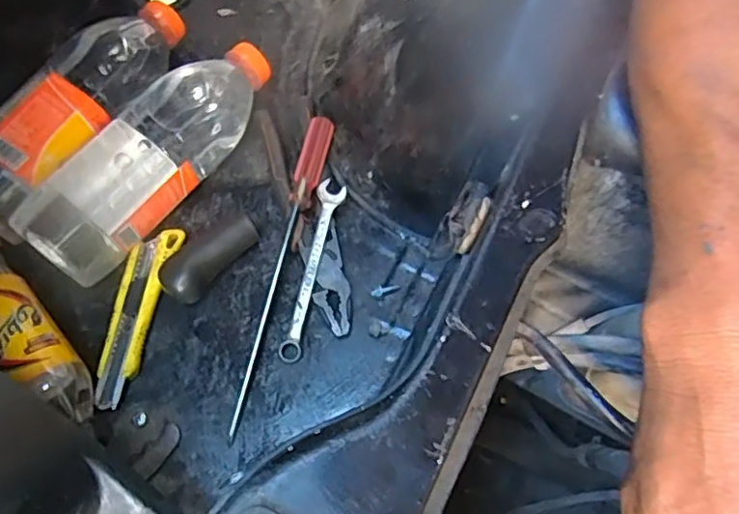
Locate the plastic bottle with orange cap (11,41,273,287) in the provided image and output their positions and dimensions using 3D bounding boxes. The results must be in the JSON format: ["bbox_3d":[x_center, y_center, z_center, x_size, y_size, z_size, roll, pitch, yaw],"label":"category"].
[{"bbox_3d":[-0.186,-0.092,0.548,0.076,0.064,0.252,33,70,11],"label":"plastic bottle with orange cap"}]

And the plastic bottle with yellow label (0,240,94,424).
[{"bbox_3d":[-0.279,0.051,0.485,0.053,0.048,0.182,-40,74,-16],"label":"plastic bottle with yellow label"}]

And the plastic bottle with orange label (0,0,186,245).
[{"bbox_3d":[-0.254,-0.132,0.553,0.082,0.065,0.255,29,70,10],"label":"plastic bottle with orange label"}]

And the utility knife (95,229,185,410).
[{"bbox_3d":[-0.195,0.046,0.516,0.038,0.017,0.151,13,68,3],"label":"utility knife"}]

